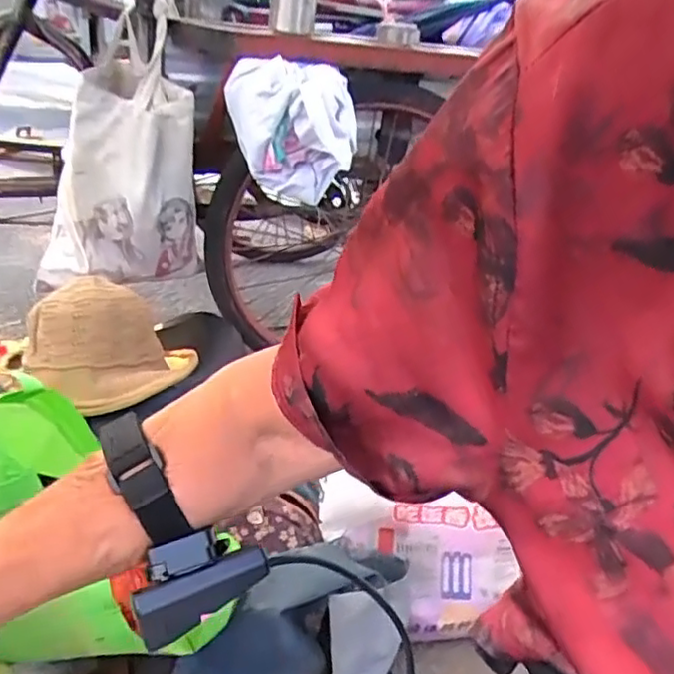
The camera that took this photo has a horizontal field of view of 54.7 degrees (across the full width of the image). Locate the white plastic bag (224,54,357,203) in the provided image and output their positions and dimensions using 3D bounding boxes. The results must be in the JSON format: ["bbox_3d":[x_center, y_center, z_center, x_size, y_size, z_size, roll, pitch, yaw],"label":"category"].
[{"bbox_3d":[-0.073,-0.328,1.044,0.202,0.195,0.122,1,29,-10],"label":"white plastic bag"}]

